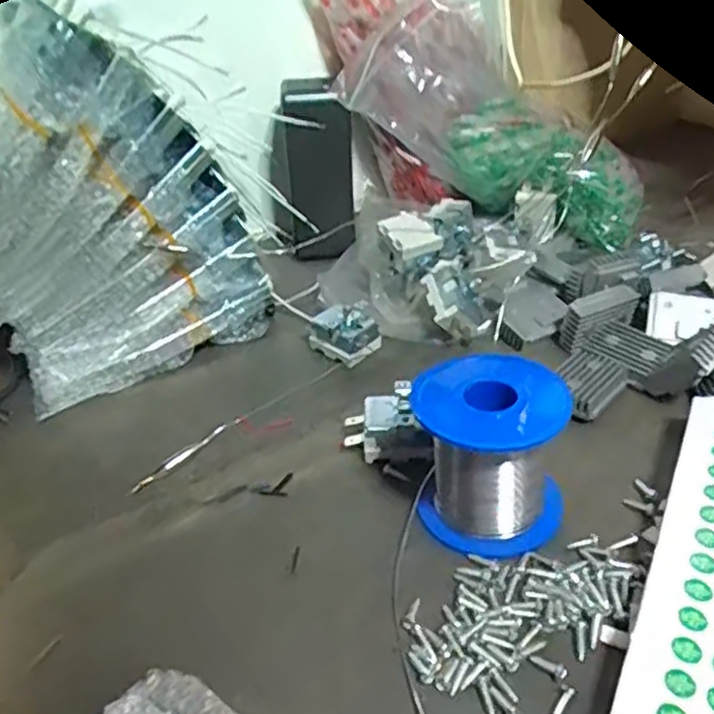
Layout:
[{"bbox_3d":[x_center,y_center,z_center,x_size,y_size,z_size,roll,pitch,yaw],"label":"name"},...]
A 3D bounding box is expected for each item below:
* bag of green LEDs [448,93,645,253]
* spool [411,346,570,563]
[{"bbox_3d":[0.147,-0.147,0.548,0.165,0.074,0.103,36,51,21],"label":"bag of green LEDs"},{"bbox_3d":[0.059,0.040,0.305,0.062,0.064,0.061,3,36,16],"label":"spool"}]

